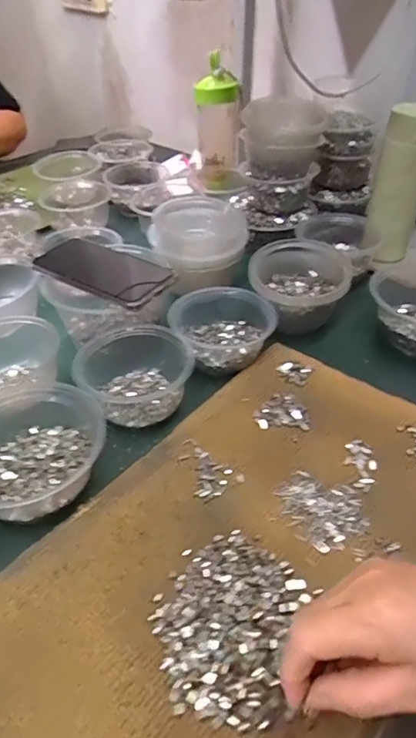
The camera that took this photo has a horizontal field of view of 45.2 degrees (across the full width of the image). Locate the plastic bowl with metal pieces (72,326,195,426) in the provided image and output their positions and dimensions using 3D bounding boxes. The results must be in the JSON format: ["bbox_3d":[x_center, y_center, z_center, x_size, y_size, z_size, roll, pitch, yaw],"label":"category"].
[{"bbox_3d":[-0.072,0.001,0.503,0.098,0.060,0.098,0,42,0],"label":"plastic bowl with metal pieces"}]

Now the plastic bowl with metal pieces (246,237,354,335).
[{"bbox_3d":[0.111,-0.102,0.609,0.112,0.065,0.114,0,42,0],"label":"plastic bowl with metal pieces"}]

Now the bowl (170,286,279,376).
[{"bbox_3d":[0.016,-0.050,0.565,0.114,0.048,0.103,0,42,0],"label":"bowl"}]

